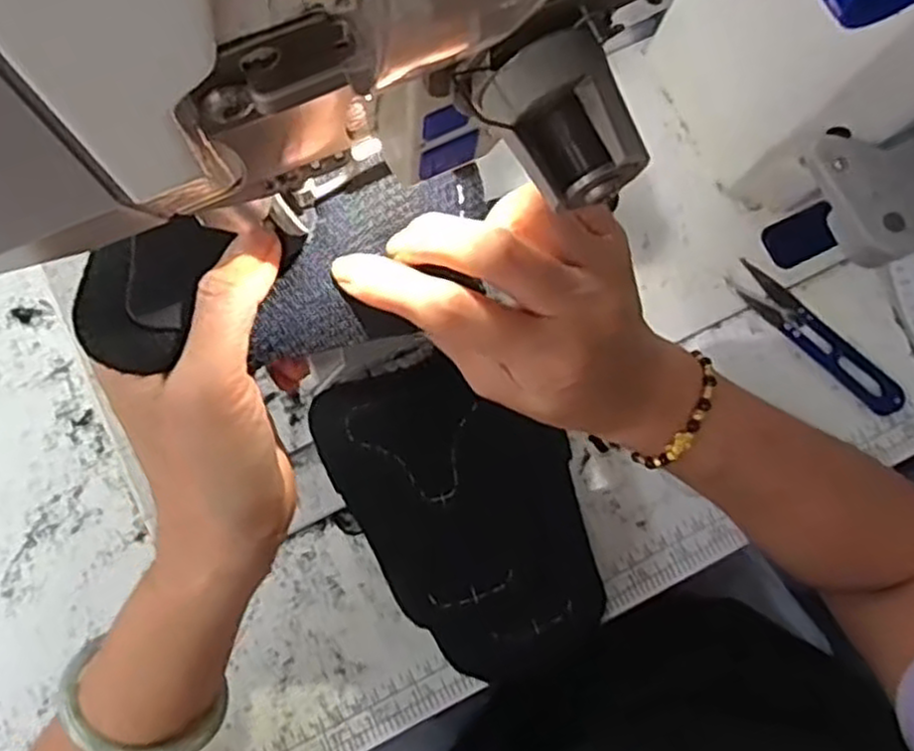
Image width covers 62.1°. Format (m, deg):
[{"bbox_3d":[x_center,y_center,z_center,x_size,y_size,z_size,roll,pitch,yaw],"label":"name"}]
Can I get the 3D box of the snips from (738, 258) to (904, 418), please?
[{"bbox_3d":[0.212,-0.022,0.447,0.025,0.008,0.115,-43,79,-12],"label":"snips"}]

